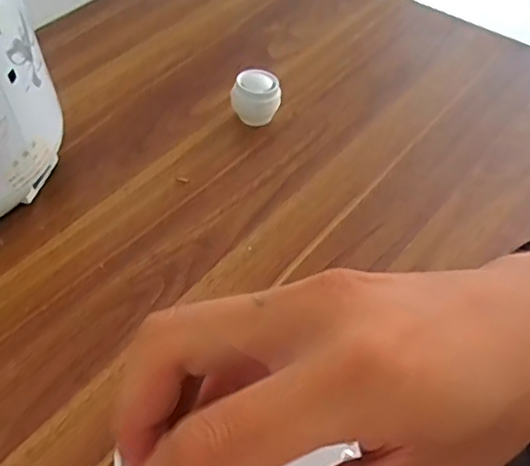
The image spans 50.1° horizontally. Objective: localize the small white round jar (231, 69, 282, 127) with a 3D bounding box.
[{"bbox_3d":[-0.008,-0.127,0.537,0.045,0.041,0.036,-1,51,0],"label":"small white round jar"}]

